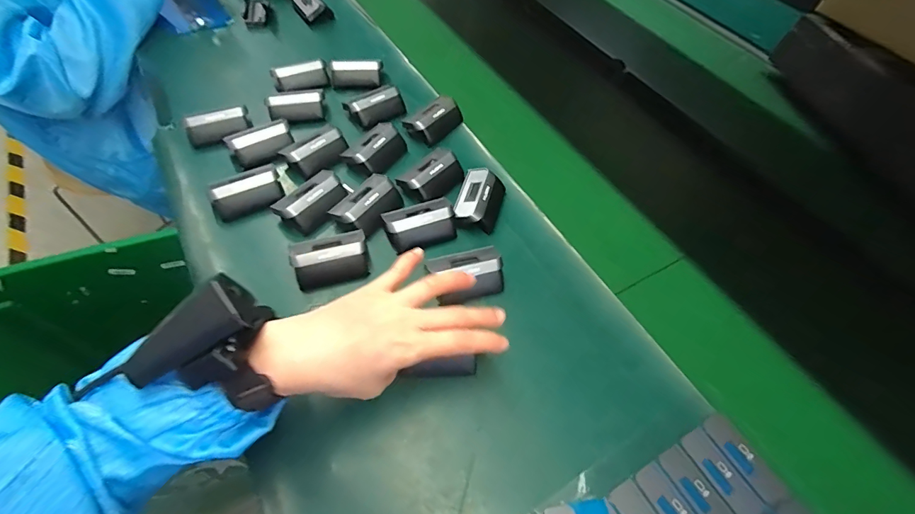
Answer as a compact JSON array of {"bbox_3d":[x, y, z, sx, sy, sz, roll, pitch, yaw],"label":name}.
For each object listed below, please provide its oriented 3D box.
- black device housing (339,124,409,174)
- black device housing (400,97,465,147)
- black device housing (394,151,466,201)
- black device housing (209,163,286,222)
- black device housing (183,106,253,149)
[{"bbox_3d":[-0.097,-0.129,0.506,0.046,0.028,0.073,36,59,18],"label":"black device housing"},{"bbox_3d":[-0.028,-0.178,0.544,0.072,0.024,0.044,-37,66,-27],"label":"black device housing"},{"bbox_3d":[-0.027,-0.093,0.485,0.049,0.026,0.071,41,61,21],"label":"black device housing"},{"bbox_3d":[-0.227,-0.071,0.452,0.071,0.025,0.038,-21,60,-20],"label":"black device housing"},{"bbox_3d":[-0.287,-0.158,0.506,0.072,0.026,0.023,-25,61,-22],"label":"black device housing"}]

